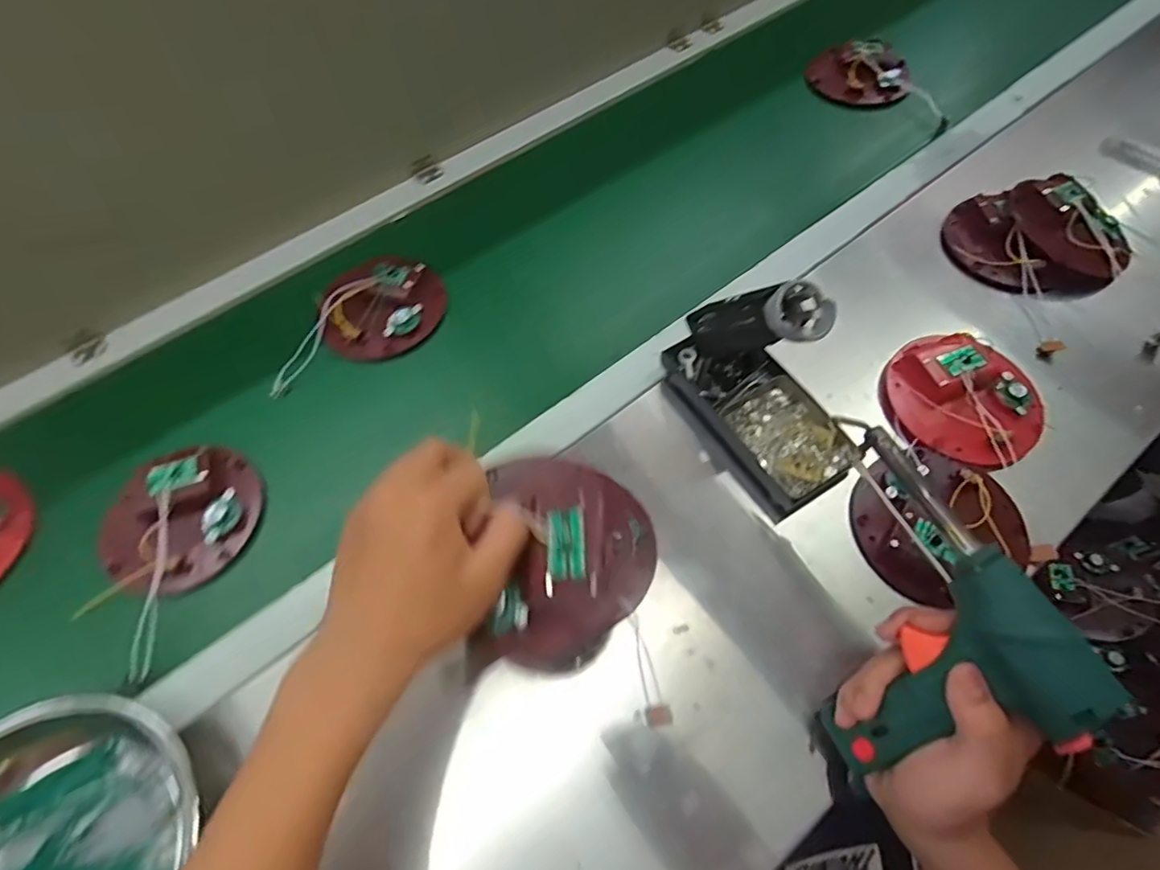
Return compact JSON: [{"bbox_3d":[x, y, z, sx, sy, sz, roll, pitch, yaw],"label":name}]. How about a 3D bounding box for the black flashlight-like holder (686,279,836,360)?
[{"bbox_3d":[0.120,-0.080,0.414,0.042,0.132,0.047,-40,102,-17],"label":"black flashlight-like holder"}]

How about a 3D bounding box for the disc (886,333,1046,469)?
[{"bbox_3d":[0.315,-0.032,0.465,0.104,0.028,0.117,-31,65,-13],"label":"disc"}]

